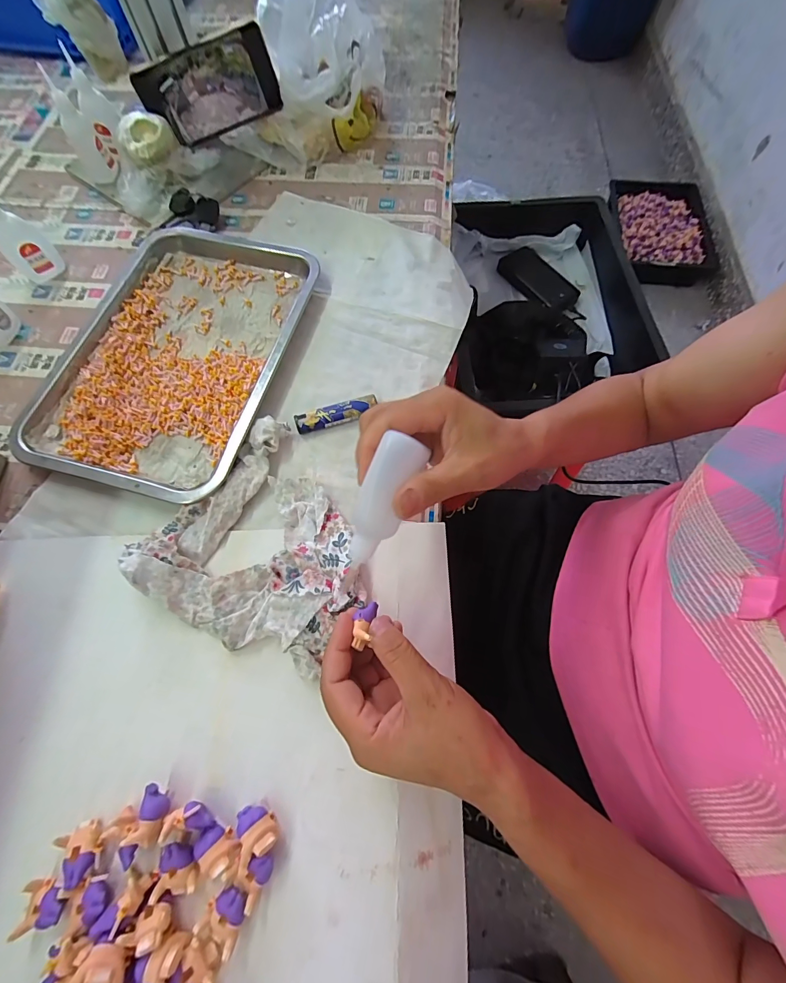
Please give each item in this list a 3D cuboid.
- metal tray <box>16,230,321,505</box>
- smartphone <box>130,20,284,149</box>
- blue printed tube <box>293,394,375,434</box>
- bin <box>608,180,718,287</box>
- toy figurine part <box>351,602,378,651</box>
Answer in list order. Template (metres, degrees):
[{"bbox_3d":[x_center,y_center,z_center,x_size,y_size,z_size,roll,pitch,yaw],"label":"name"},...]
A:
[{"bbox_3d":[-0.231,-0.151,0.397,0.233,0.016,0.309,15,68,6],"label":"metal tray"},{"bbox_3d":[-0.230,-0.506,0.484,0.163,0.079,0.013,-19,42,2],"label":"smartphone"},{"bbox_3d":[-0.054,-0.074,0.372,0.078,0.012,0.020,-15,69,-6],"label":"blue printed tube"},{"bbox_3d":[0.950,-0.941,1.378,0.295,0.081,0.471,2,67,-2],"label":"bin"},{"bbox_3d":[-0.020,0.089,0.261,0.013,0.012,0.032,13,48,5],"label":"toy figurine part"}]

